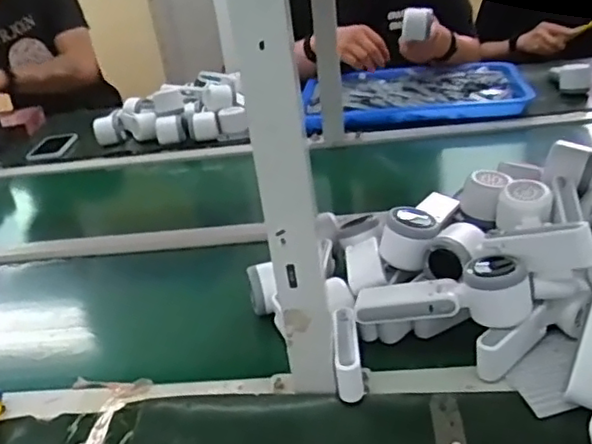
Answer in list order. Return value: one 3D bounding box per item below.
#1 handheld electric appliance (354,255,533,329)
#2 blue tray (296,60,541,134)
[{"bbox_3d":[0.142,0.062,0.606,0.162,0.055,0.057,1,29,16],"label":"handheld electric appliance"},{"bbox_3d":[0.245,-0.263,1.311,0.472,0.053,0.289,-5,28,6],"label":"blue tray"}]

